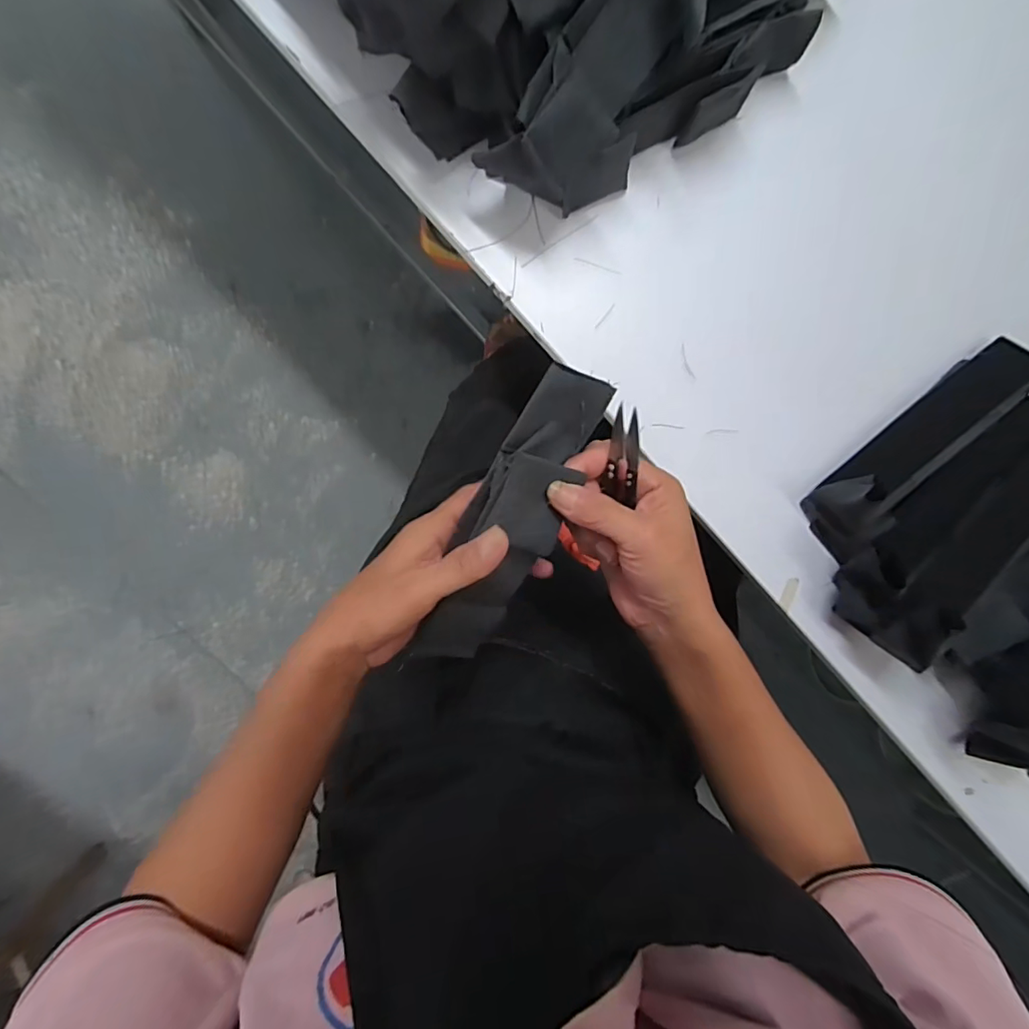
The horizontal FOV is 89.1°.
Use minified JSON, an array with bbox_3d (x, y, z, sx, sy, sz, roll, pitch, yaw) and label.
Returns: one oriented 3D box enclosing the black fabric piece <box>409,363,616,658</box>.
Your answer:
[{"bbox_3d":[-0.005,0.011,0.293,0.047,0.033,0.188,22,112,-7],"label":"black fabric piece"}]

